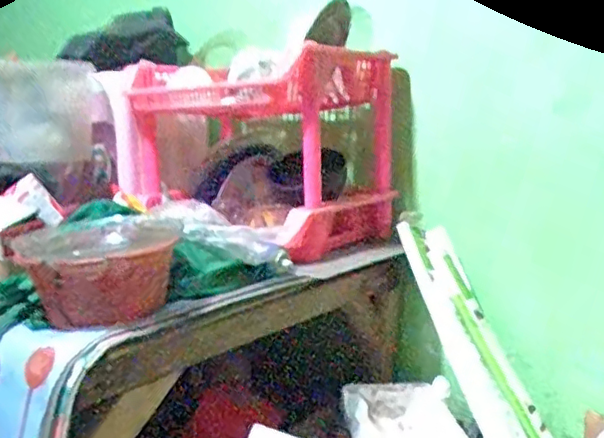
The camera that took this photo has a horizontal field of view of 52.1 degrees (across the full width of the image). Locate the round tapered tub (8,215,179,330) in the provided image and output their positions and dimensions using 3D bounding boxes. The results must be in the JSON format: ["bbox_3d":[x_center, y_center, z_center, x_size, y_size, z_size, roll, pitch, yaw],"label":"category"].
[{"bbox_3d":[-0.278,0.066,0.832,0.182,0.105,0.232,-6,9,-28],"label":"round tapered tub"}]

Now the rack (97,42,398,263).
[{"bbox_3d":[-0.101,-0.133,1.218,0.497,0.330,0.322,4,10,37],"label":"rack"}]

